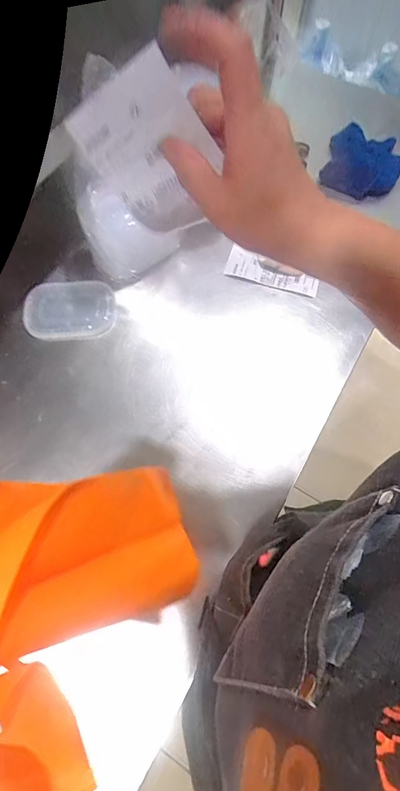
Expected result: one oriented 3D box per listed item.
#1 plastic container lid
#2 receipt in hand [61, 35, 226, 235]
[{"bbox_3d":[-0.202,-0.132,0.628,0.137,0.018,0.089,-3,68,-2],"label":"plastic container lid"},{"bbox_3d":[-0.030,-0.154,0.264,0.078,0.092,0.007,-13,45,34],"label":"receipt in hand"}]

